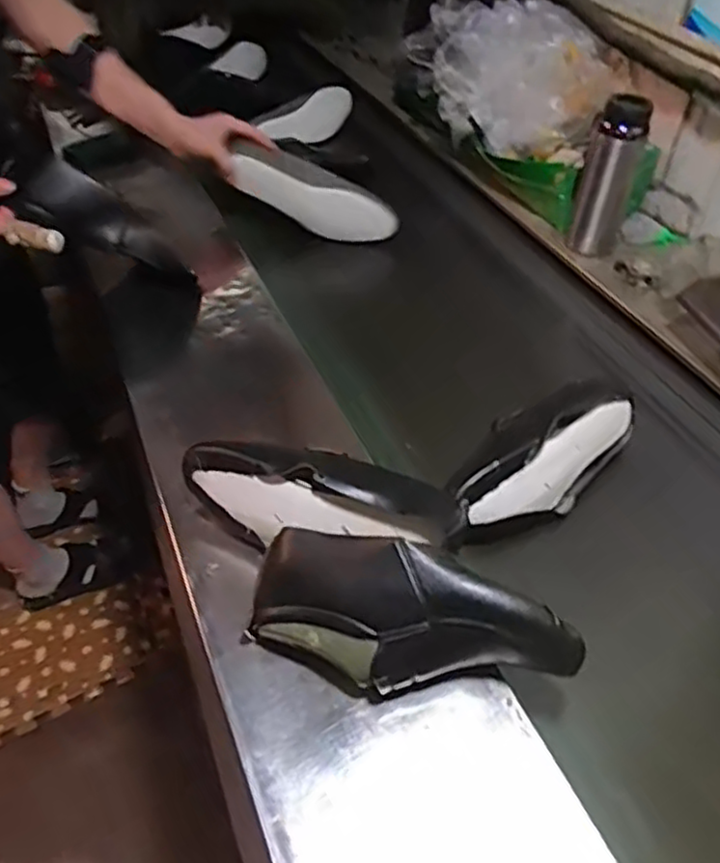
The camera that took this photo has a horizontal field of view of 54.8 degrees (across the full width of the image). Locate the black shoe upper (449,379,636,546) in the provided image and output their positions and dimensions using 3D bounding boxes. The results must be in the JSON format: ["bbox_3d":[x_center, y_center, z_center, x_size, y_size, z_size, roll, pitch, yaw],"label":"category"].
[{"bbox_3d":[0.195,0.026,0.759,0.104,0.102,0.282,34,53,27],"label":"black shoe upper"}]

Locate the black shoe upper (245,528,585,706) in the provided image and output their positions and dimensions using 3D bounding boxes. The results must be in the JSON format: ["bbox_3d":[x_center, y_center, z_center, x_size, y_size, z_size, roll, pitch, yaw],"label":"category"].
[{"bbox_3d":[0.037,0.158,0.563,0.269,0.099,0.090,16,47,13],"label":"black shoe upper"}]

